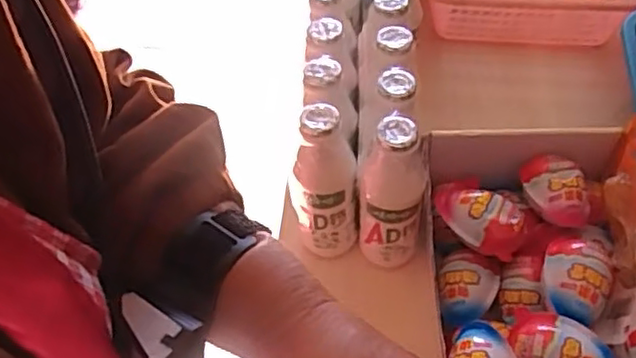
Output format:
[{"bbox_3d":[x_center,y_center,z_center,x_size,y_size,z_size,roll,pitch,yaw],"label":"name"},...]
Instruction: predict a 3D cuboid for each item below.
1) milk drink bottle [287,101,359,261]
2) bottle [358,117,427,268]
[{"bbox_3d":[0.004,0.005,0.520,0.052,0.134,0.051,-3,52,2],"label":"milk drink bottle"},{"bbox_3d":[0.058,0.013,0.510,0.050,0.134,0.047,9,54,10],"label":"bottle"}]

